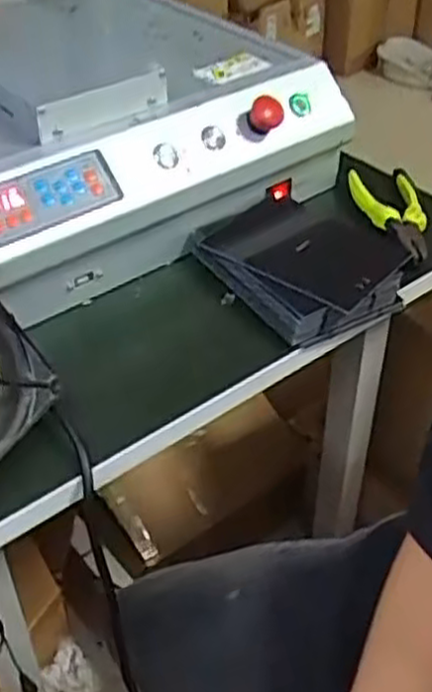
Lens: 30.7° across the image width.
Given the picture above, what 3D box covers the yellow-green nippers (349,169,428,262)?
[{"bbox_3d":[0.155,-0.117,0.693,0.059,0.026,0.121,-3,41,-4],"label":"yellow-green nippers"}]

